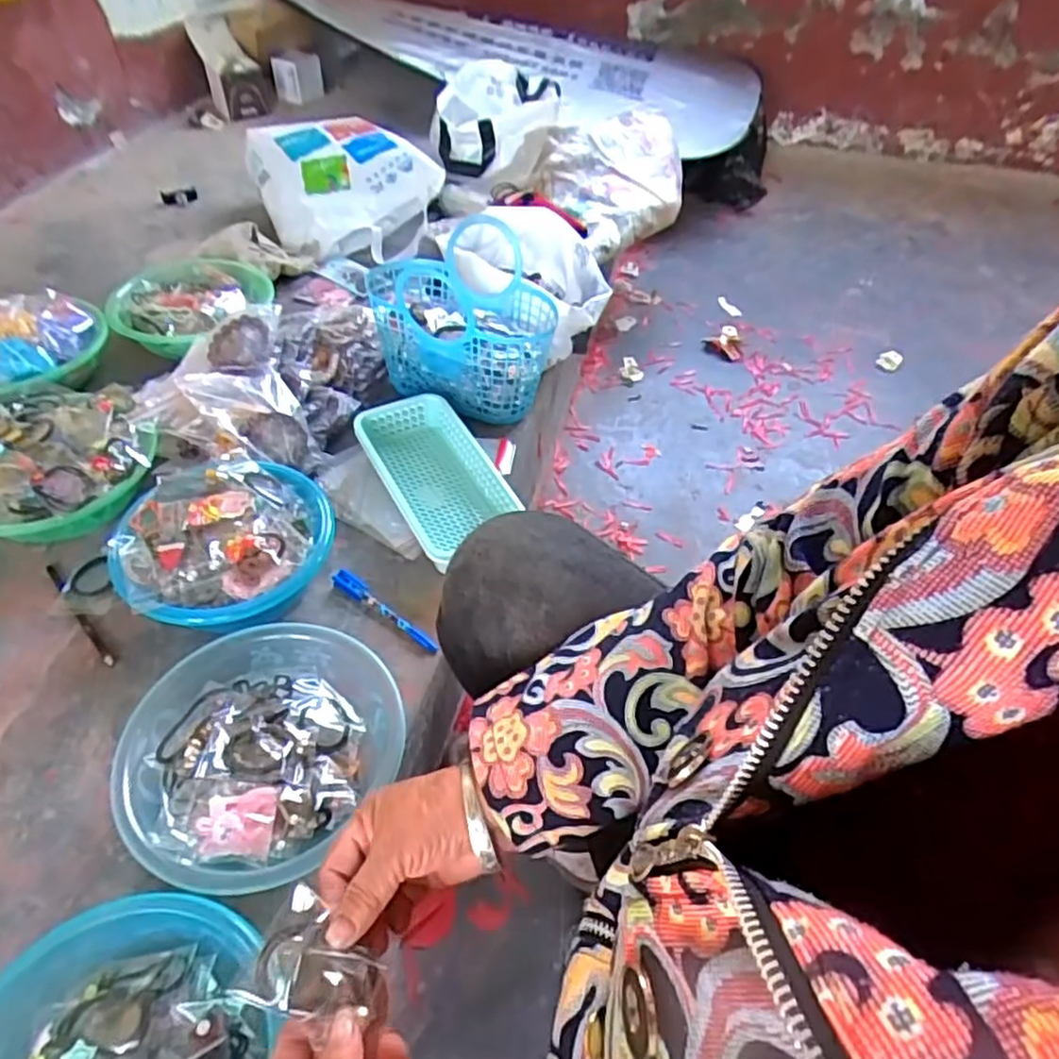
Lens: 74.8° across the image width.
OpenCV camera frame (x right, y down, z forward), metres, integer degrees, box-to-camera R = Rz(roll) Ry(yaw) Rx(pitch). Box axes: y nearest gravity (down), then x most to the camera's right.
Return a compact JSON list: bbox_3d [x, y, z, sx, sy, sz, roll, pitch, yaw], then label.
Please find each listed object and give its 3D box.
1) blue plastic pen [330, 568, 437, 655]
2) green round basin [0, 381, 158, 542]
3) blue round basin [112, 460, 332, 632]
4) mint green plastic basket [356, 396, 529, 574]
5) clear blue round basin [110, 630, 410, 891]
[{"bbox_3d":[-0.163,0.090,0.783,0.153,0.015,0.022,30,52,23],"label":"blue plastic pen"},{"bbox_3d":[-0.580,-0.080,0.864,0.232,0.095,0.249,2,47,-2],"label":"green round basin"},{"bbox_3d":[-0.336,0.028,0.773,0.209,0.089,0.214,2,47,-2],"label":"blue round basin"},{"bbox_3d":[-0.117,-0.067,0.894,0.132,0.057,0.265,-21,52,-22],"label":"mint green plastic basket"},{"bbox_3d":[-0.249,0.203,0.641,0.216,0.069,0.238,21,49,16],"label":"clear blue round basin"}]

